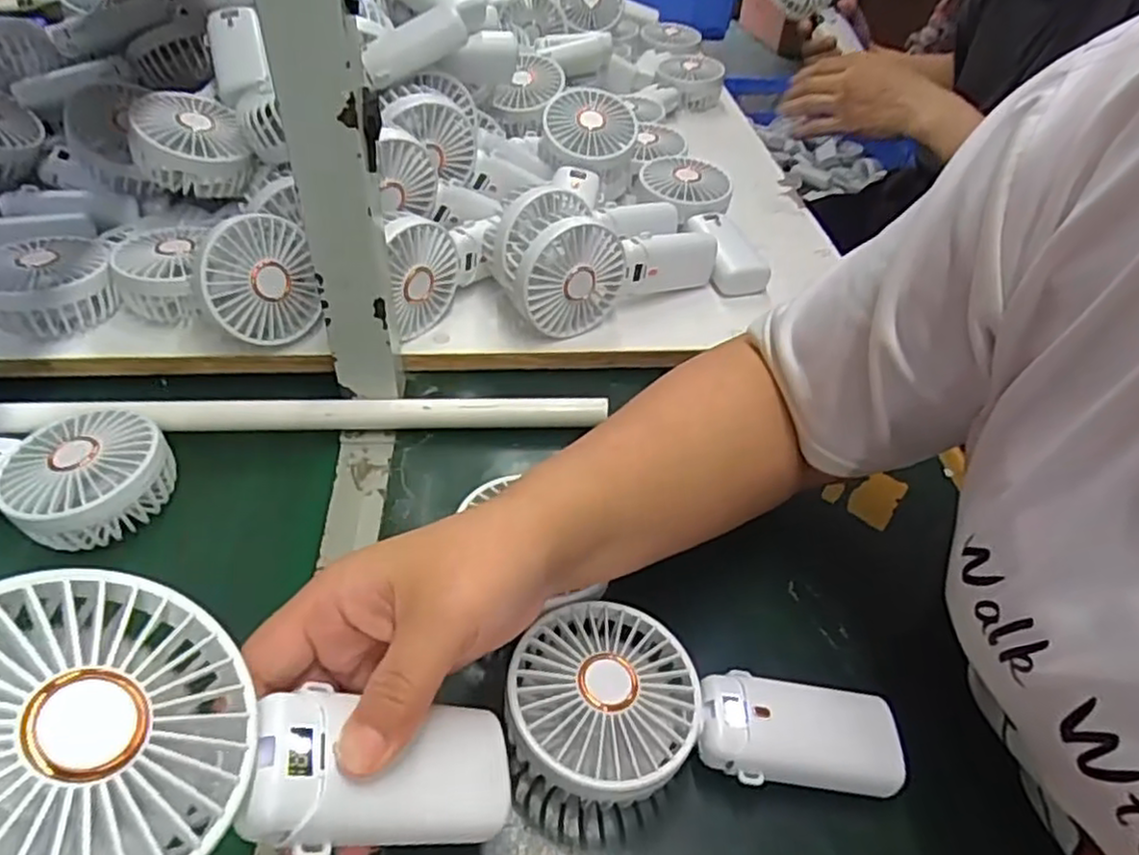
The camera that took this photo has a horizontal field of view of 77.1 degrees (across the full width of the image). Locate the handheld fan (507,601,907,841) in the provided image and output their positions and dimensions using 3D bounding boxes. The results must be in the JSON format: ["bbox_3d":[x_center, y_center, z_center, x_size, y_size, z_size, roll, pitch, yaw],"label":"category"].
[{"bbox_3d":[0.062,0.131,0.342,0.179,0.046,0.089,-3,45,-5],"label":"handheld fan"}]

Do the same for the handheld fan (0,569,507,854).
[{"bbox_3d":[-0.097,0.100,0.213,0.177,0.036,0.084,27,31,-39],"label":"handheld fan"}]

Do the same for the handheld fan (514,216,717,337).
[{"bbox_3d":[0.038,-0.133,0.560,0.181,0.093,0.042,-25,51,-25],"label":"handheld fan"}]

